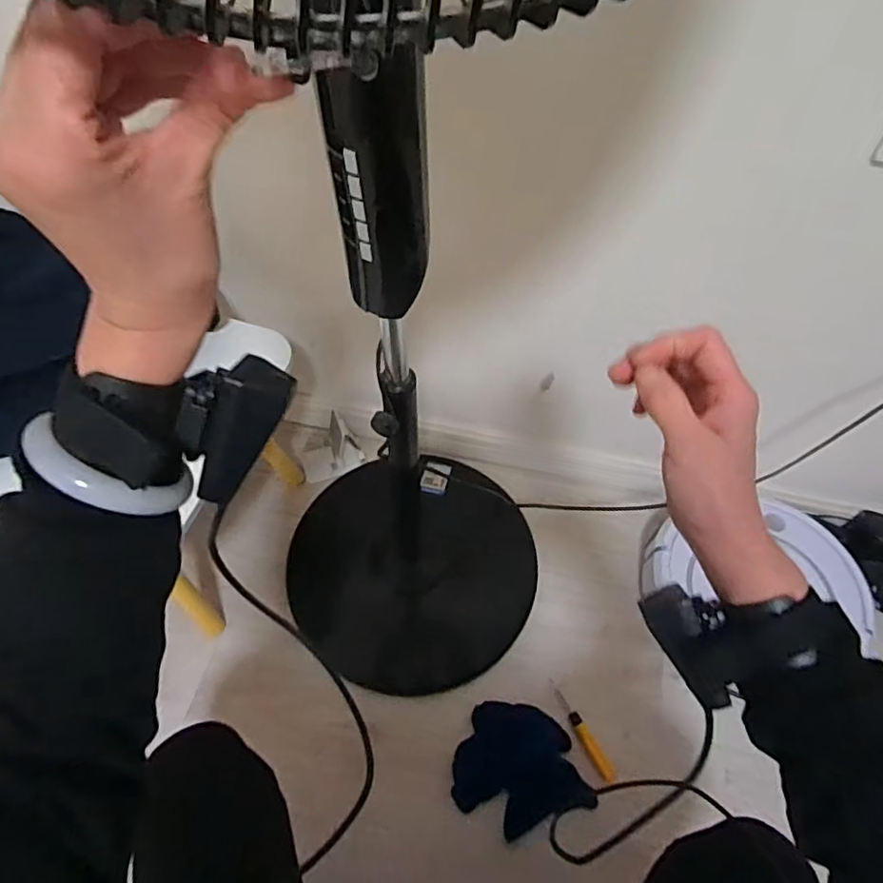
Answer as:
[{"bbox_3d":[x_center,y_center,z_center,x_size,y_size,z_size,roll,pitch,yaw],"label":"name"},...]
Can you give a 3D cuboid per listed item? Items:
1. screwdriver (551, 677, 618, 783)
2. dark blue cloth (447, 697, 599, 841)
[{"bbox_3d":[0.186,0.384,0.797,0.019,0.014,0.135,-23,60,-15],"label":"screwdriver"},{"bbox_3d":[0.091,0.415,0.773,0.157,0.010,0.148,-17,59,-12],"label":"dark blue cloth"}]

